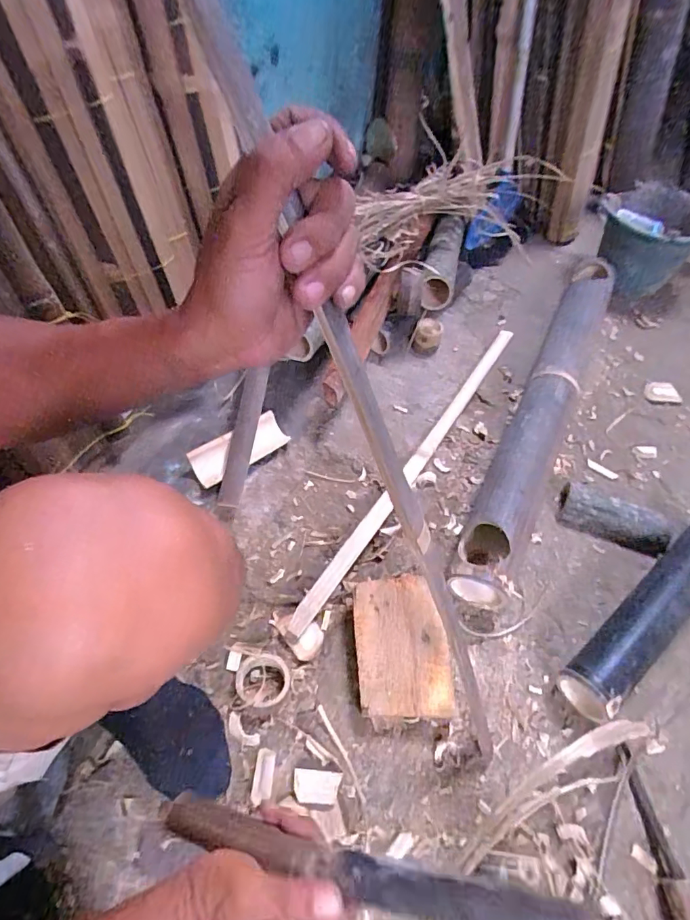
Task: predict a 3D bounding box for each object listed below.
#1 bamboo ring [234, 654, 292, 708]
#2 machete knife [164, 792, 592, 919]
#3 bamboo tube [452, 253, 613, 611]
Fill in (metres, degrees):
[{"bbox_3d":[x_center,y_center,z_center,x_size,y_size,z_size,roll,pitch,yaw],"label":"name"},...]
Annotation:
[{"bbox_3d":[-0.105,0.282,0.605,0.067,0.030,0.060,4,55,1],"label":"bamboo ring"},{"bbox_3d":[-0.002,0.285,0.333,0.292,0.026,0.028,0,54,18],"label":"machete knife"},{"bbox_3d":[0.363,-0.109,0.842,0.091,0.095,0.800,24,58,14],"label":"bamboo tube"}]

